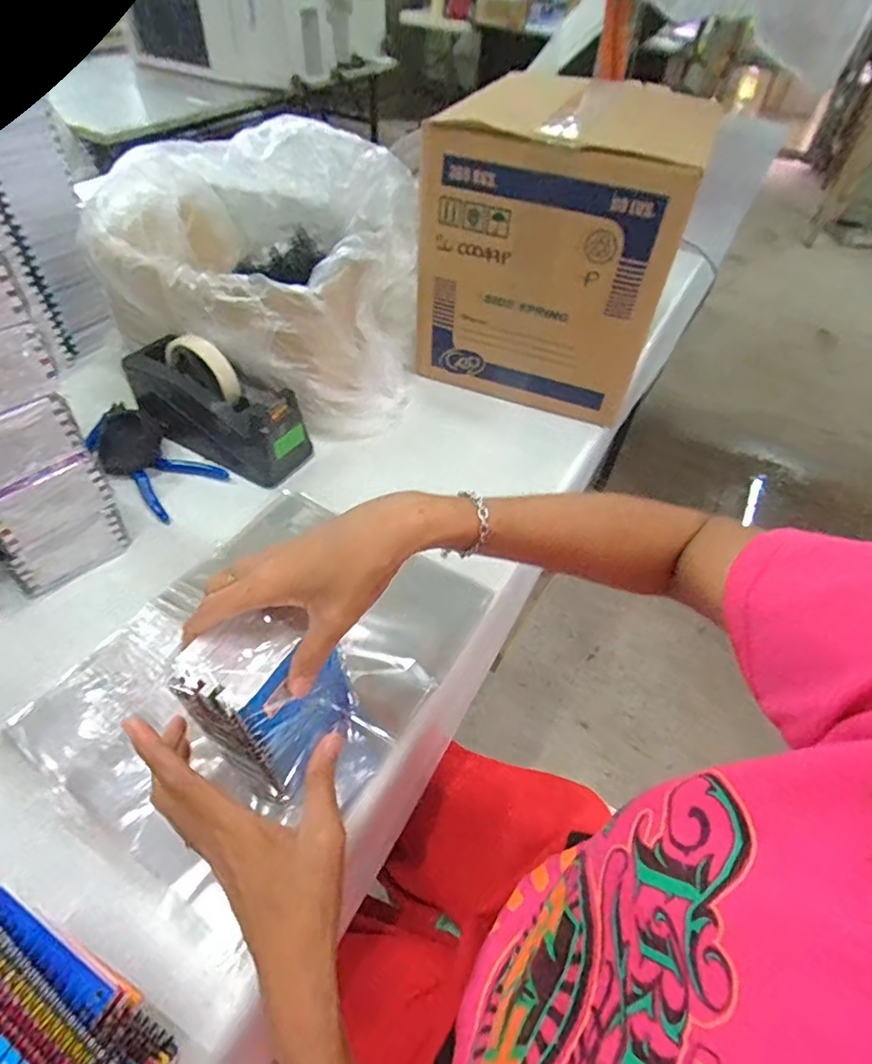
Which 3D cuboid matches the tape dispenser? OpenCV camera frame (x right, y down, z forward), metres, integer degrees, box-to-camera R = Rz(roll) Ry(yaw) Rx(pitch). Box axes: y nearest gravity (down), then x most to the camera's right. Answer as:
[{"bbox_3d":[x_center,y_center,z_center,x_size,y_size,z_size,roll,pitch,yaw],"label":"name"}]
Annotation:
[{"bbox_3d":[-0.248,-0.142,0.635,0.203,0.113,0.068,23,51,15],"label":"tape dispenser"}]

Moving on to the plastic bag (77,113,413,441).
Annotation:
[{"bbox_3d":[-0.204,-0.327,0.709,0.361,0.233,0.318,11,49,5],"label":"plastic bag"}]

